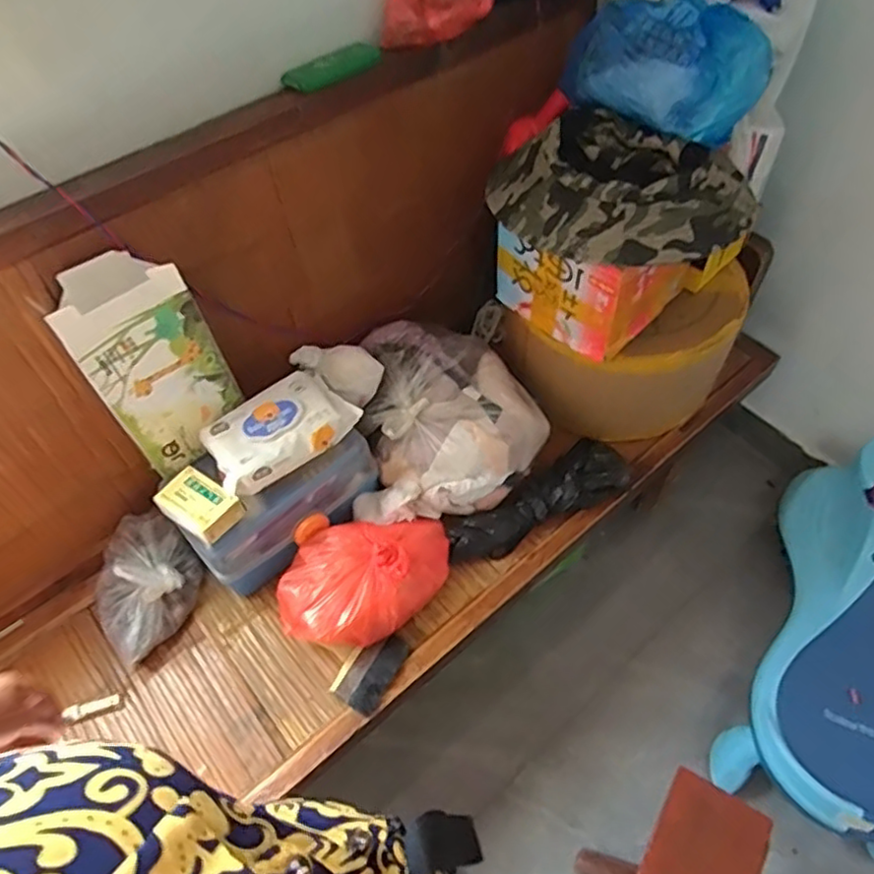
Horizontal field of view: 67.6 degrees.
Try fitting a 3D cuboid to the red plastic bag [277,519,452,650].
[{"bbox_3d":[-0.105,0.207,0.989,0.274,0.099,0.172,-33,64,-13],"label":"red plastic bag"}]

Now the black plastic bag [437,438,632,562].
[{"bbox_3d":[0.167,0.105,1.079,0.329,0.077,0.102,-29,63,-12],"label":"black plastic bag"}]

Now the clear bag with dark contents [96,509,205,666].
[{"bbox_3d":[-0.460,0.224,1.024,0.162,0.089,0.207,-35,64,-15],"label":"clear bag with dark contents"}]

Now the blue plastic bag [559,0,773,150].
[{"bbox_3d":[0.312,-0.514,0.879,0.252,0.127,0.160,38,70,22],"label":"blue plastic bag"}]

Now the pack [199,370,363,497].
[{"bbox_3d":[-0.236,-0.015,0.972,0.216,0.049,0.130,-37,65,-16],"label":"pack"}]

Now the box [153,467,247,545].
[{"bbox_3d":[-0.338,0.094,0.924,0.109,0.036,0.074,30,67,19],"label":"box"}]

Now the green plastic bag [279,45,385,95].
[{"bbox_3d":[-0.146,-0.525,0.925,0.144,0.038,0.029,-35,64,-14],"label":"green plastic bag"}]

